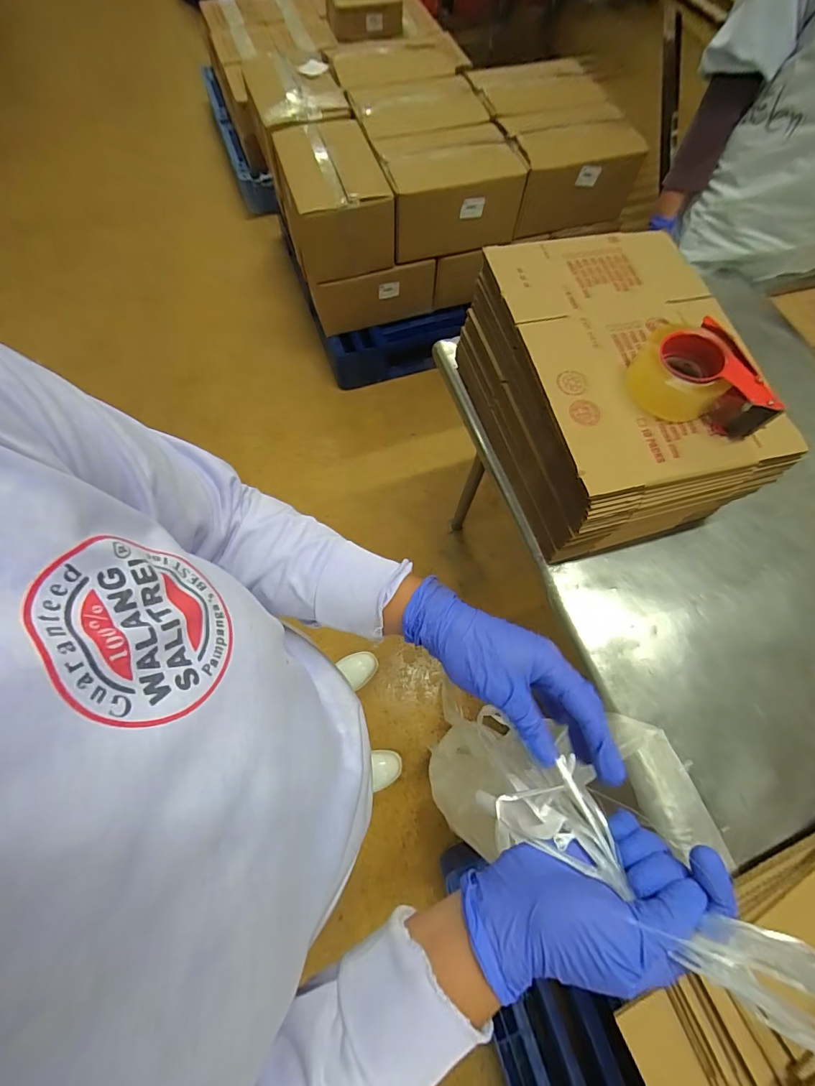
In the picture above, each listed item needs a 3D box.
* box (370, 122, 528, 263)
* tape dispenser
[{"bbox_3d":[0.128,-1.117,1.394,0.412,0.200,0.302,-13,68,-6],"label":"box"},{"bbox_3d":[0.355,-0.199,0.541,0.120,0.054,0.156,-19,68,-8],"label":"tape dispenser"}]

